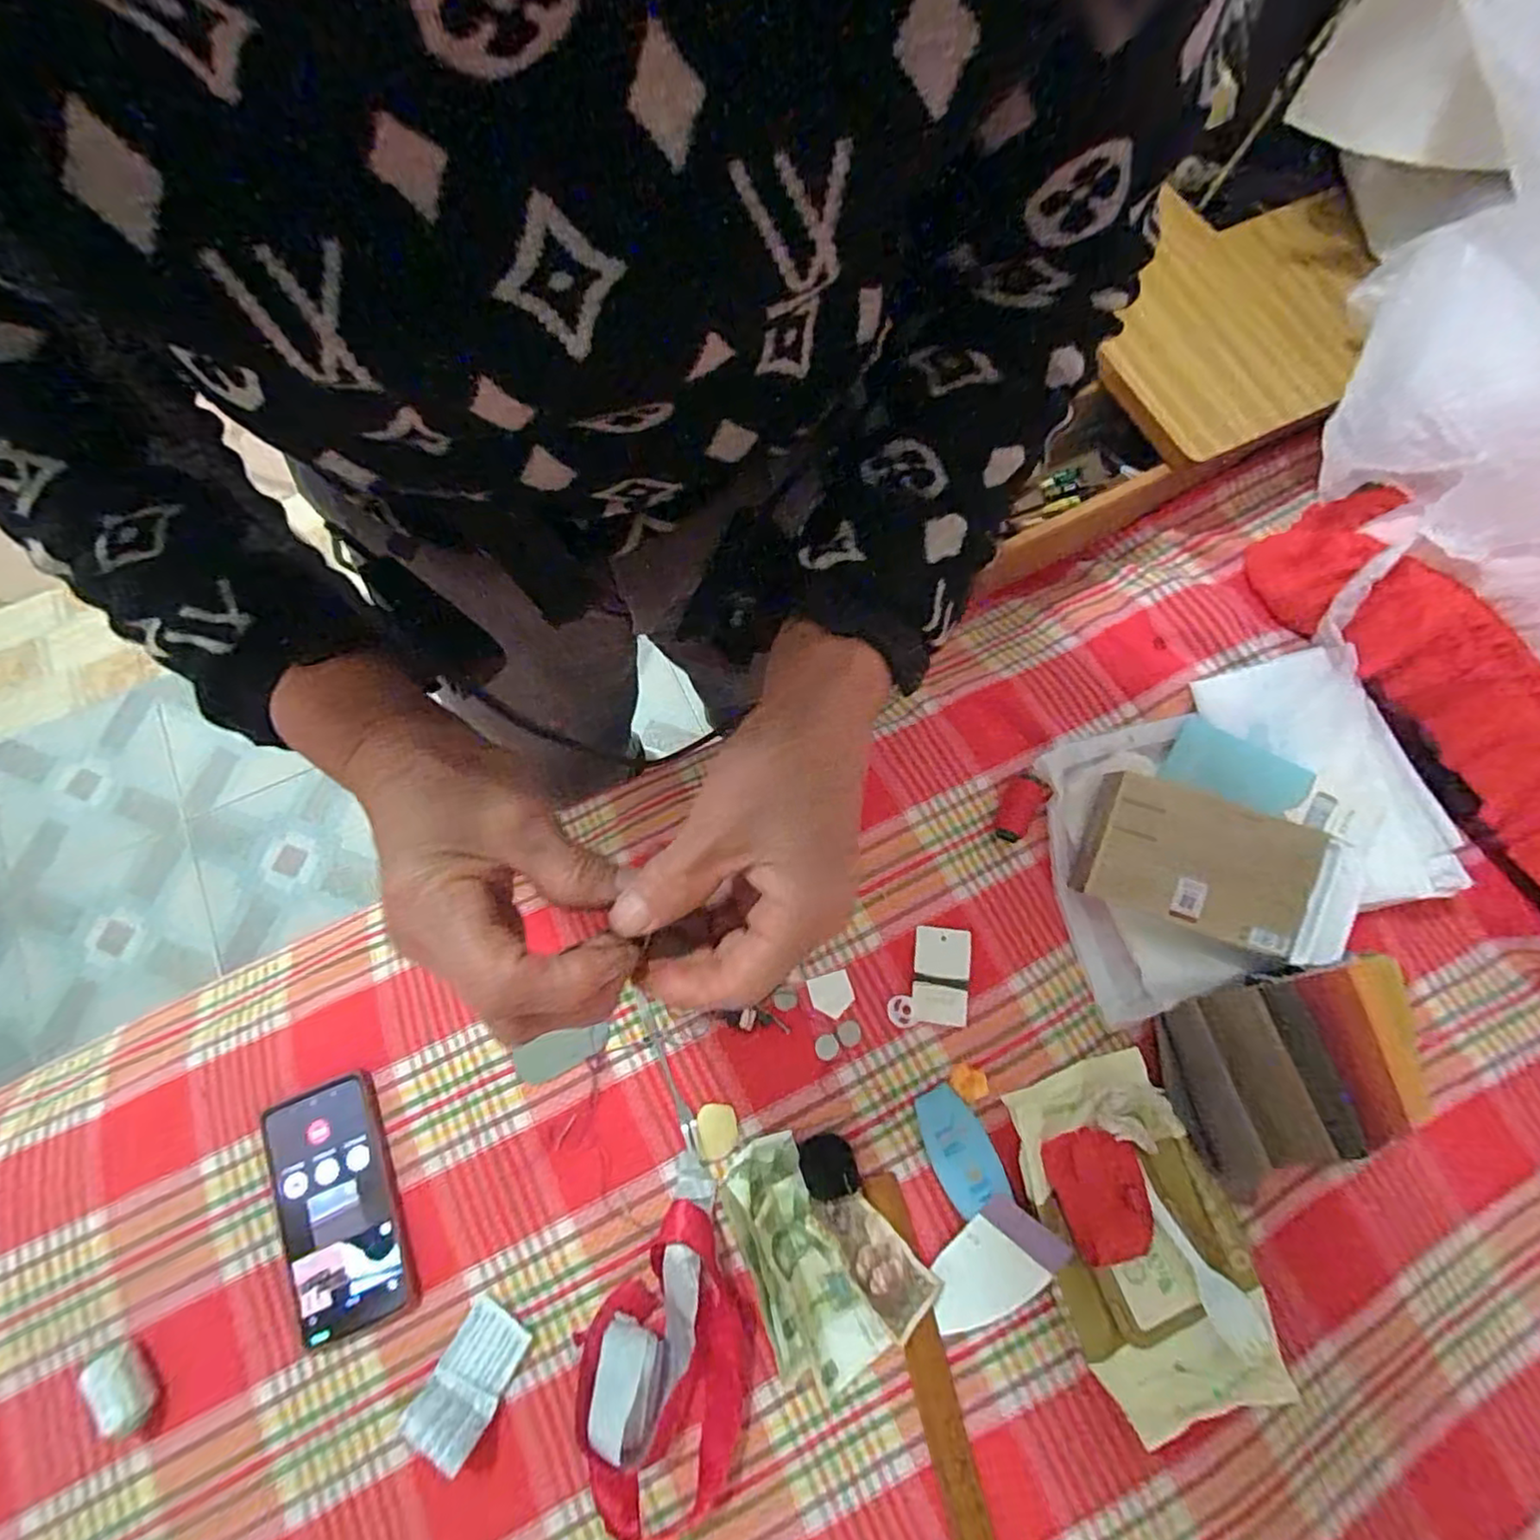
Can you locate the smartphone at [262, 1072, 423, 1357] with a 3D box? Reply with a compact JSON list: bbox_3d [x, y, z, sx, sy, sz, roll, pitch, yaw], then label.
[{"bbox_3d":[-0.309,0.311,0.477,0.079,0.011,0.164,-22,74,-6],"label":"smartphone"}]

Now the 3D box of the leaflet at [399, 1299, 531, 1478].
[{"bbox_3d":[-0.199,0.402,0.442,0.047,0.035,0.073,29,75,9],"label":"leaflet"}]

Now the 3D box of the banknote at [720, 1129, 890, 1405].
[{"bbox_3d":[0.017,0.342,0.461,0.066,0.019,0.156,-26,75,-7],"label":"banknote"}]

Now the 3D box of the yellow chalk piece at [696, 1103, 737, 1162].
[{"bbox_3d":[-0.039,0.264,0.490,0.028,0.004,0.037,-8,73,-2],"label":"yellow chalk piece"}]

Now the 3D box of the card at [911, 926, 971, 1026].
[{"bbox_3d":[0.132,0.158,0.517,0.040,0.009,0.070,6,73,2],"label":"card"}]

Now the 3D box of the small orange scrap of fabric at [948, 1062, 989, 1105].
[{"bbox_3d":[0.145,0.230,0.492,0.026,0.004,0.023,33,76,10],"label":"small orange scrap of fabric"}]

